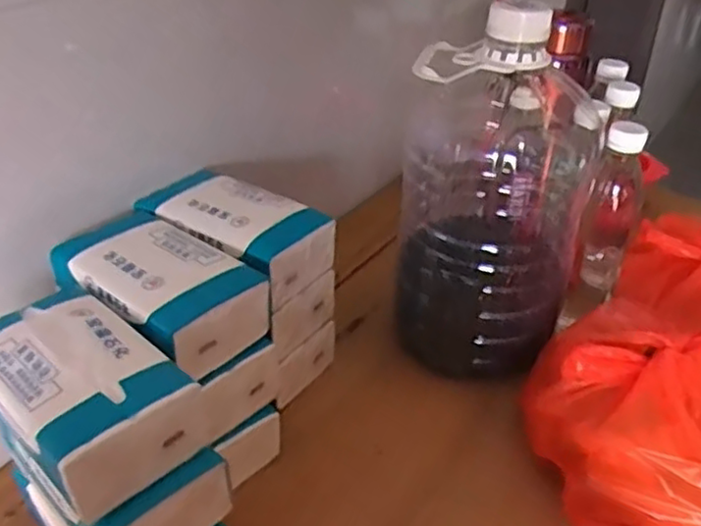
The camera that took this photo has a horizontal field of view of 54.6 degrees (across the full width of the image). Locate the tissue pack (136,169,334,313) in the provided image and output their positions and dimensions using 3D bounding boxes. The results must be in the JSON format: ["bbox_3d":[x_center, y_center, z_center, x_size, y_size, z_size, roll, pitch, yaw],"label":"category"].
[{"bbox_3d":[-0.106,-0.033,0.606,0.171,0.054,0.093,25,41,30],"label":"tissue pack"}]

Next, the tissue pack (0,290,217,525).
[{"bbox_3d":[-0.176,0.081,0.439,0.156,0.055,0.092,29,44,34],"label":"tissue pack"}]

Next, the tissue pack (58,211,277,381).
[{"bbox_3d":[-0.149,0.019,0.523,0.155,0.053,0.096,25,41,29],"label":"tissue pack"}]

